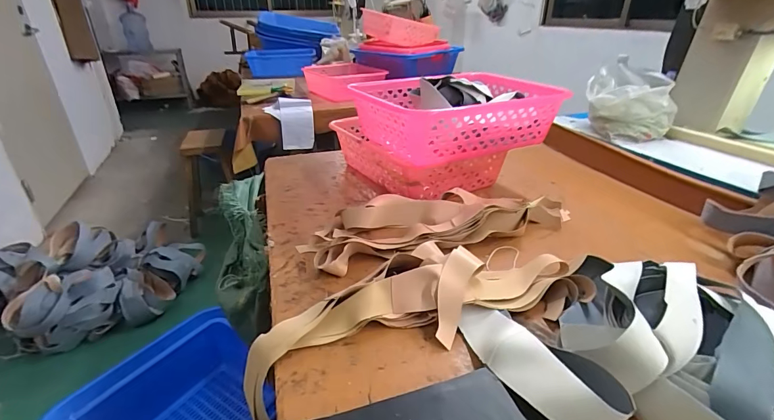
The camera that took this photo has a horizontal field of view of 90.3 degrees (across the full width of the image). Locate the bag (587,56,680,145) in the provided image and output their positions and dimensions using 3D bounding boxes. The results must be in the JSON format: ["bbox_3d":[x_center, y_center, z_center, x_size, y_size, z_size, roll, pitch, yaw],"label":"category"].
[{"bbox_3d":[0.669,-0.311,1.075,0.161,0.176,0.184,-6,28,-11],"label":"bag"}]

